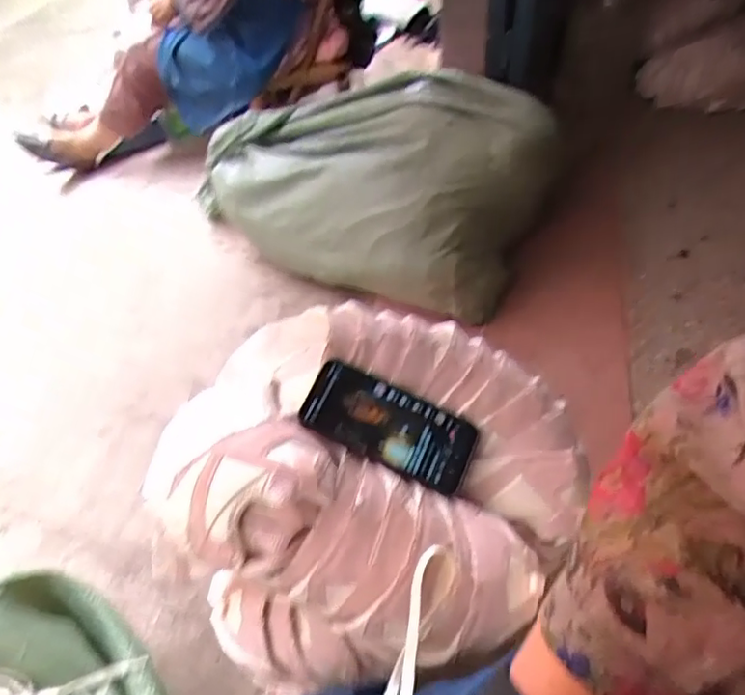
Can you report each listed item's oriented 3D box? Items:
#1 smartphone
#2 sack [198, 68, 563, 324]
[{"bbox_3d":[0.018,0.074,0.569,0.166,0.013,0.083,24,64,-1],"label":"smartphone"},{"bbox_3d":[-0.016,-0.344,1.240,0.679,0.323,0.366,18,52,19],"label":"sack"}]

